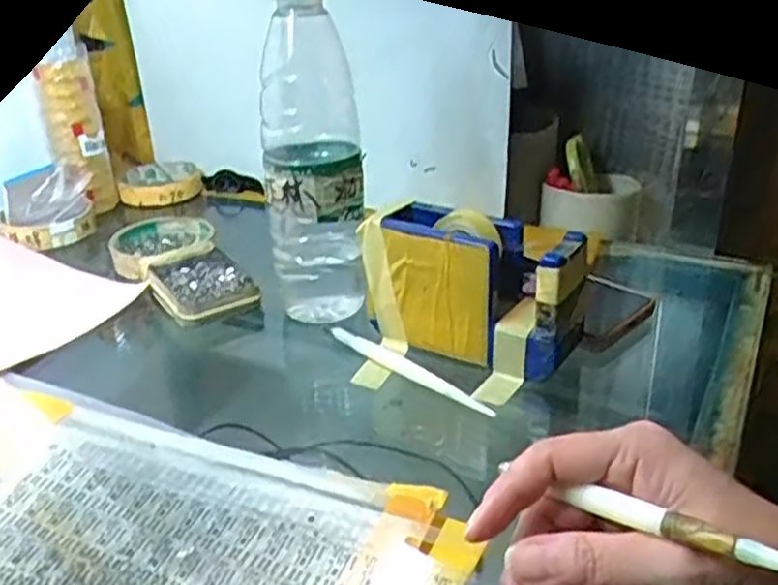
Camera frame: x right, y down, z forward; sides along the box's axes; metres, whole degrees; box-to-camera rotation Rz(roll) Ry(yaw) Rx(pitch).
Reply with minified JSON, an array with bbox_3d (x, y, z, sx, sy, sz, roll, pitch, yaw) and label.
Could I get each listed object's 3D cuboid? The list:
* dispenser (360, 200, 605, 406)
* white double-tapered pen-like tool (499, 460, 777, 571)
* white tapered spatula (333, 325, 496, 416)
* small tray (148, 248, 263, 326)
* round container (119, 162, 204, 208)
[{"bbox_3d":[0.052,-0.002,0.461,0.132,0.090,0.050,15,32,32],"label":"dispenser"},{"bbox_3d":[0.091,0.080,0.266,0.006,0.008,0.131,-26,20,-36],"label":"white double-tapered pen-like tool"},{"bbox_3d":[0.009,0.042,0.454,0.009,0.008,0.134,-25,34,-35],"label":"white tapered spatula"},{"bbox_3d":[-0.139,-0.002,0.561,0.064,0.019,0.102,-17,30,-24],"label":"small tray"},{"bbox_3d":[-0.237,-0.115,0.783,0.081,0.021,0.091,-11,28,-14],"label":"round container"}]

